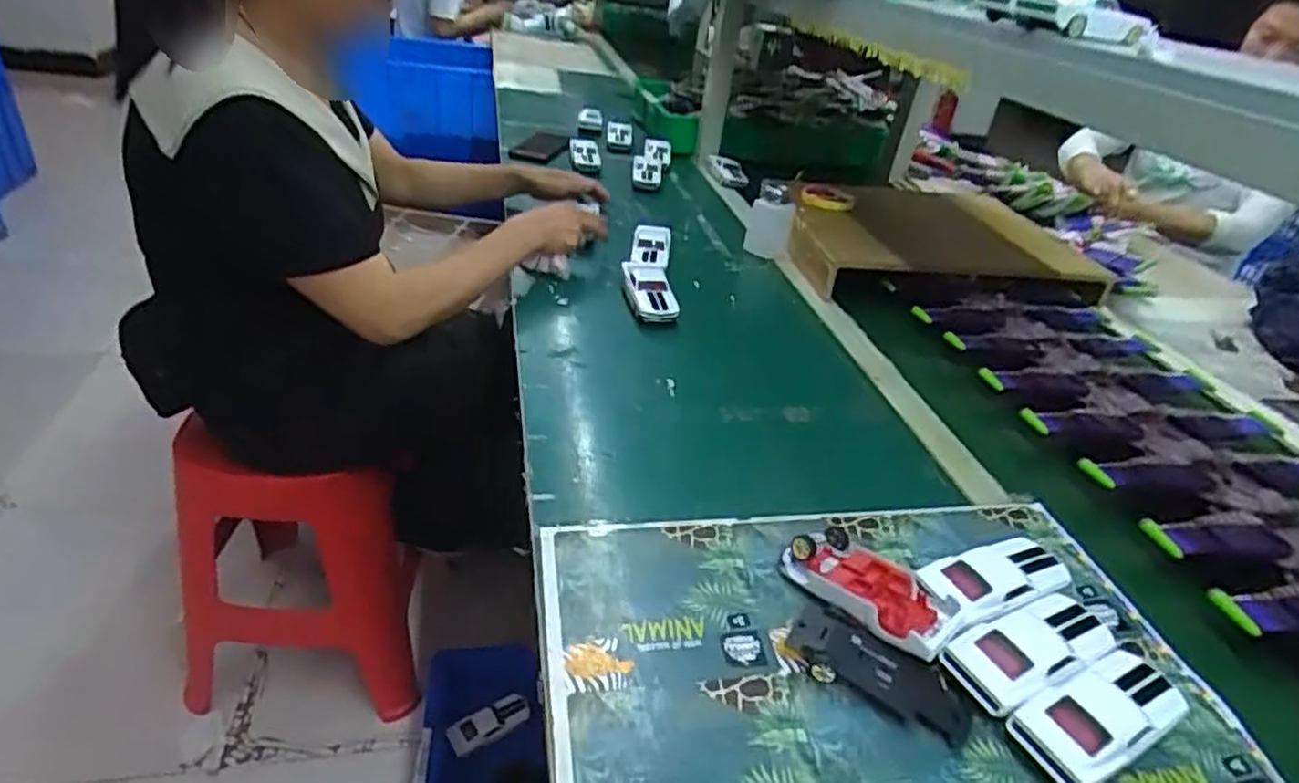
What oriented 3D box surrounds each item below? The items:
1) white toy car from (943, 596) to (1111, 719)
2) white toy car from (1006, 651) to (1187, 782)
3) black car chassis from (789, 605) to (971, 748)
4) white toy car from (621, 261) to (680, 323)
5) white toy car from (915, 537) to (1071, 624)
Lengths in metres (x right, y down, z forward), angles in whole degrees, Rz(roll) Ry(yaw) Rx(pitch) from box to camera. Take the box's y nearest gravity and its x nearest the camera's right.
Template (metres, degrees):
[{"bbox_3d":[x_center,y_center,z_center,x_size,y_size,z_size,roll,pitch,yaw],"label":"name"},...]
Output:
[{"bbox_3d":[0.267,0.179,0.487,0.132,0.027,0.054,-10,38,-26],"label":"white toy car"},{"bbox_3d":[0.288,0.208,0.448,0.123,0.030,0.051,-11,38,-27],"label":"white toy car"},{"bbox_3d":[0.152,0.186,0.471,0.118,0.015,0.049,24,36,22],"label":"black car chassis"},{"bbox_3d":[-0.001,-0.127,0.909,0.059,0.030,0.129,0,36,-7],"label":"white toy car"},{"bbox_3d":[0.264,0.146,0.539,0.133,0.032,0.058,-10,36,-23],"label":"white toy car"}]

